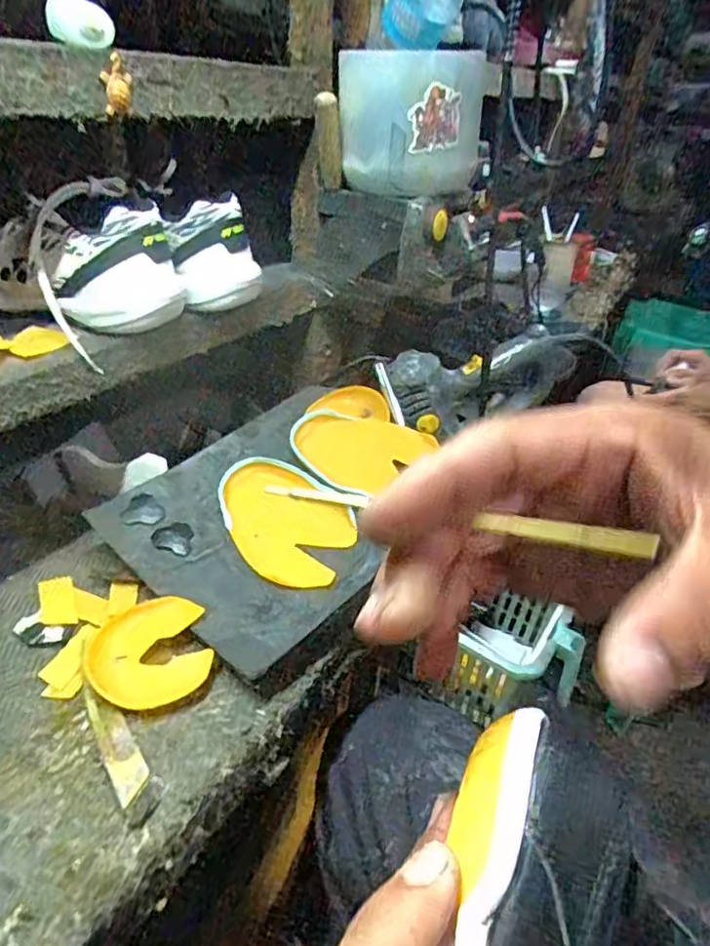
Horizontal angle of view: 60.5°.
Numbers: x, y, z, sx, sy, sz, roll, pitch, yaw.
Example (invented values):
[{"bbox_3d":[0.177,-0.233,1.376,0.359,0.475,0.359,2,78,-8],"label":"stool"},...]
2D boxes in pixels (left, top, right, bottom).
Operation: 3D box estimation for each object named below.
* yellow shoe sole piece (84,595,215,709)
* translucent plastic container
[{"bbox_3d":[-0.152,0.134,0.450,0.084,0.010,0.079,-13,55,-16],"label":"yellow shoe sole piece"},{"bbox_3d":[0.060,-0.356,0.621,0.152,0.120,0.084,9,33,4],"label":"translucent plastic container"}]

